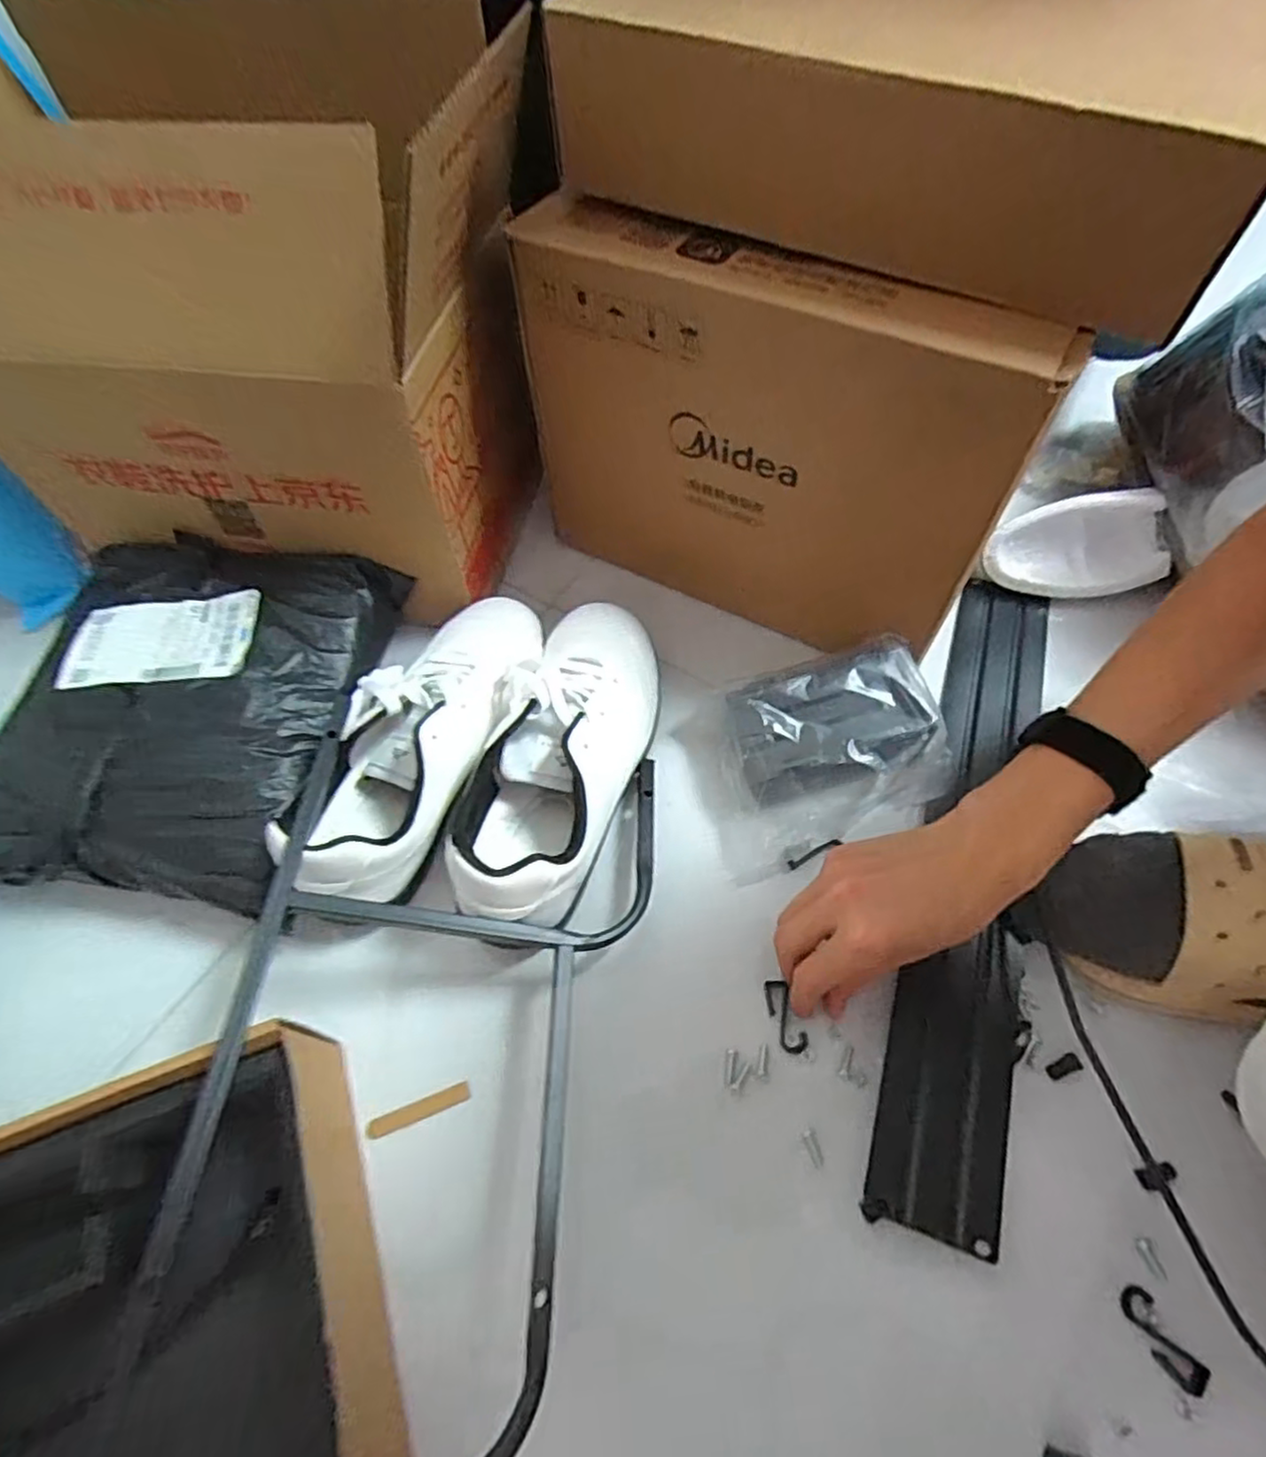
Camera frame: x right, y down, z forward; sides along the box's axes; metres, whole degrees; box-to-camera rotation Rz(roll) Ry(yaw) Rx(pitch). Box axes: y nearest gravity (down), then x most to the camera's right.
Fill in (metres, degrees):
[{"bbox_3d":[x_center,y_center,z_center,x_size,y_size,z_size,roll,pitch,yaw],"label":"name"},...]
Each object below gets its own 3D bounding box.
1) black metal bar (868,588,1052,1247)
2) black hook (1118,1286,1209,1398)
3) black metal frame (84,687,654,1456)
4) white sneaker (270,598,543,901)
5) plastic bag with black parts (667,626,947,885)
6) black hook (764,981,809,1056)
[{"bbox_3d":[0.236,0.074,0.482,0.069,0.029,0.472,16,60,12],"label":"black metal bar"},{"bbox_3d":[0.260,0.299,0.344,0.017,0.010,0.044,-30,62,-16],"label":"black hook"},{"bbox_3d":[-0.129,0.226,0.329,0.219,0.135,0.549,6,59,6],"label":"black metal frame"},{"bbox_3d":[-0.145,0.001,0.497,0.113,0.089,0.256,17,60,12],"label":"white sneaker"},{"bbox_3d":[0.127,0.015,0.490,0.167,0.065,0.126,-16,59,-8],"label":"plastic bag with black parts"},{"bbox_3d":[0.093,0.176,0.429,0.015,0.009,0.043,-15,62,-7],"label":"black hook"}]

